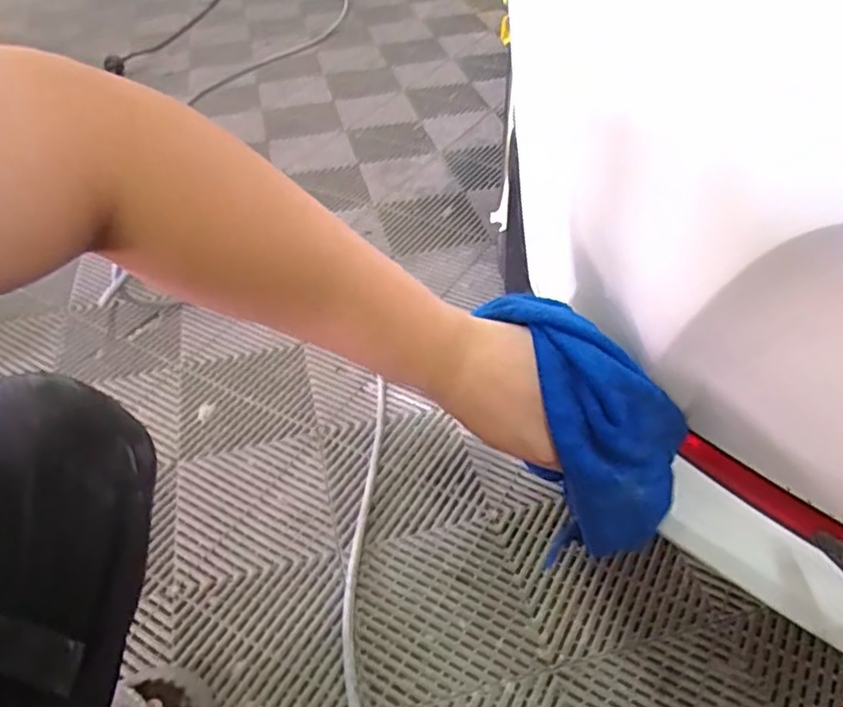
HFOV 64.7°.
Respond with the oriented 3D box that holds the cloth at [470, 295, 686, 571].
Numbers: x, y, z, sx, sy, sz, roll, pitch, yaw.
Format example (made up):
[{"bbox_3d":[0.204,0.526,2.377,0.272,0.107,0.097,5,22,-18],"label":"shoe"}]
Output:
[{"bbox_3d":[0.117,0.044,0.445,0.103,0.186,0.073,-27,11,-25],"label":"cloth"}]

